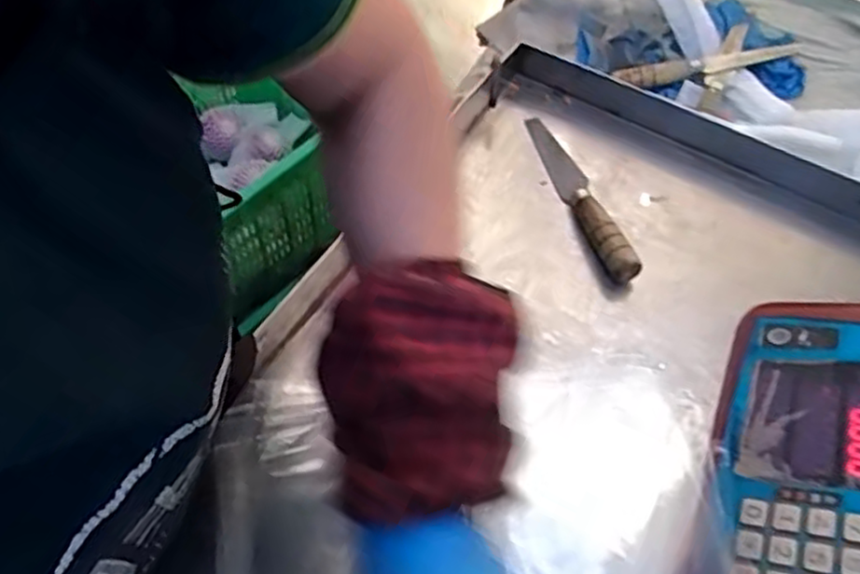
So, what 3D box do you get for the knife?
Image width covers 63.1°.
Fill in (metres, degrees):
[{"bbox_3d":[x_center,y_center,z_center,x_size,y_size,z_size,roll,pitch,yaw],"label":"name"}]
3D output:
[{"bbox_3d":[0.132,-0.088,0.625,0.026,0.032,0.202,-16,60,-9],"label":"knife"}]

